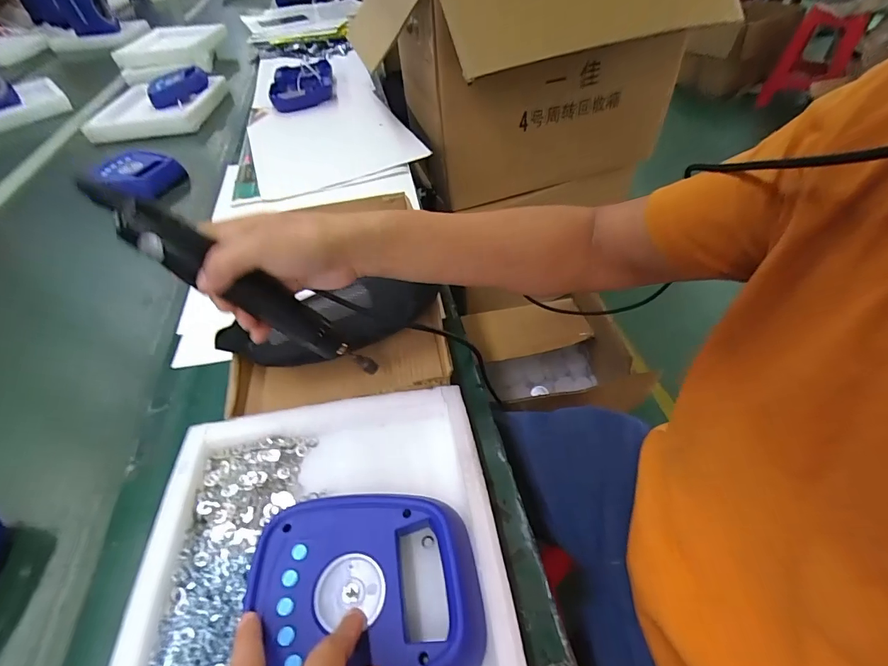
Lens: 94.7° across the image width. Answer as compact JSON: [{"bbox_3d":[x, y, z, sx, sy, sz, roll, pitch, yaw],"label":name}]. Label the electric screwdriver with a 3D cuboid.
[{"bbox_3d":[-0.171,-0.034,0.371,0.035,0.272,0.031,-29,39,32],"label":"electric screwdriver"}]

